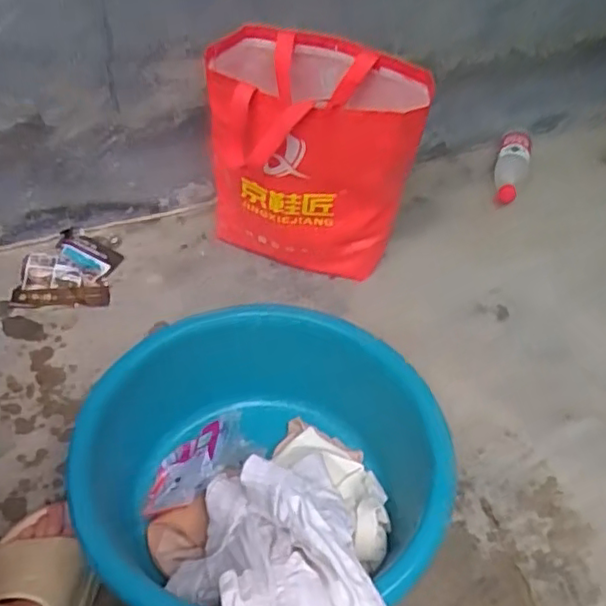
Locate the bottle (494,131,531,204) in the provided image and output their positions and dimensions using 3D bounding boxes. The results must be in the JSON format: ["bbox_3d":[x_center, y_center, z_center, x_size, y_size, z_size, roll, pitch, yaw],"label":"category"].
[{"bbox_3d":[0.403,-0.267,1.219,0.059,0.061,0.200,16,58,12],"label":"bottle"}]

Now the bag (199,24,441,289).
[{"bbox_3d":[0.011,-0.203,0.944,0.281,0.329,0.207,0,44,-5],"label":"bag"}]

